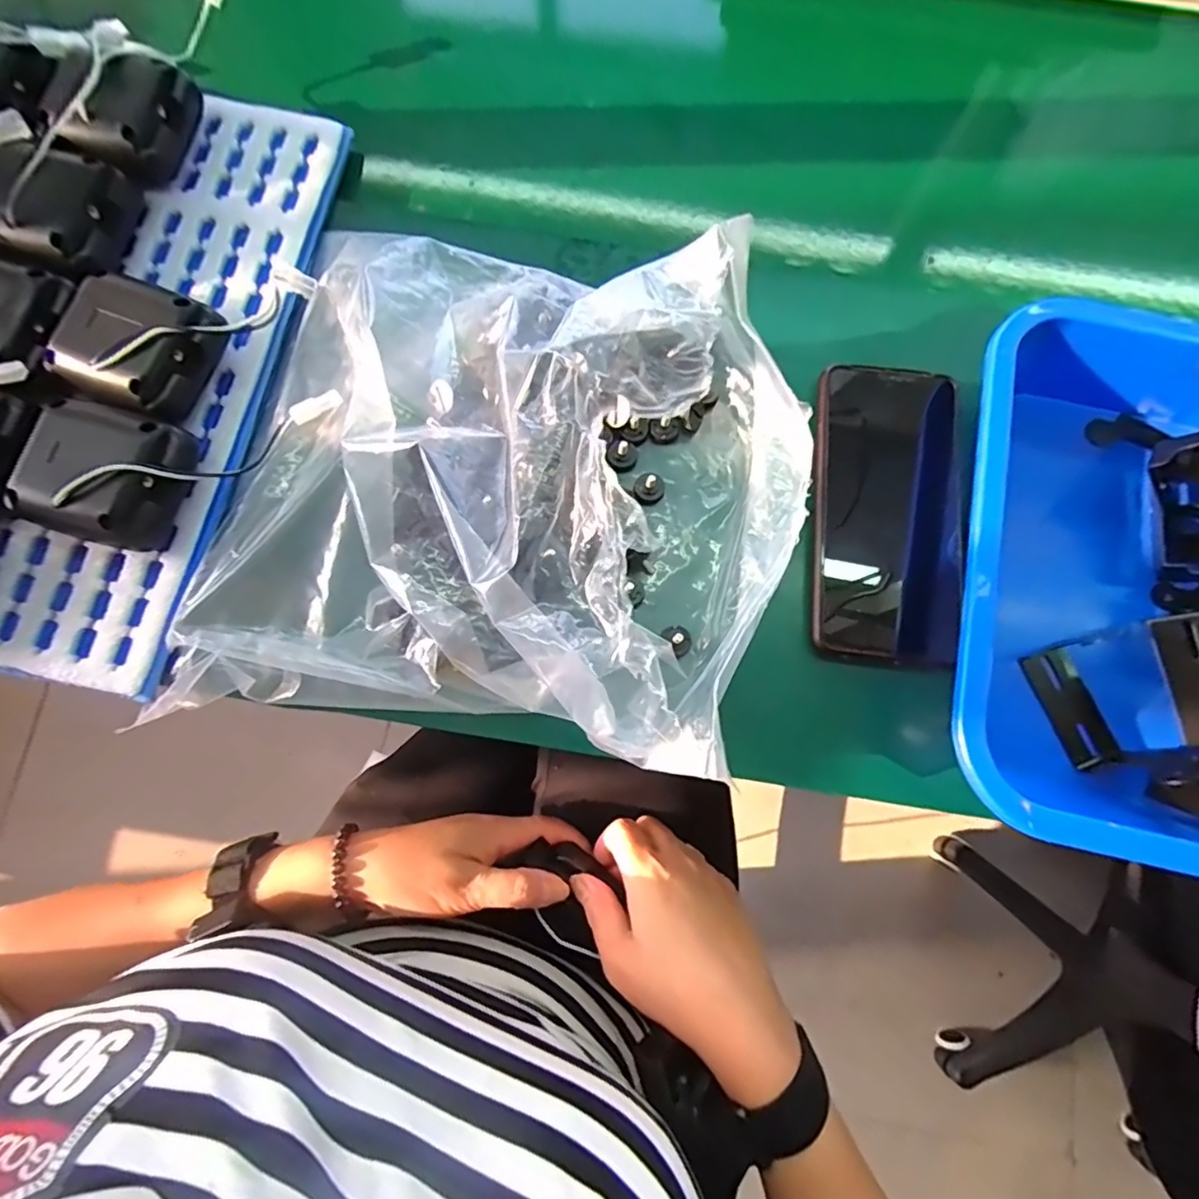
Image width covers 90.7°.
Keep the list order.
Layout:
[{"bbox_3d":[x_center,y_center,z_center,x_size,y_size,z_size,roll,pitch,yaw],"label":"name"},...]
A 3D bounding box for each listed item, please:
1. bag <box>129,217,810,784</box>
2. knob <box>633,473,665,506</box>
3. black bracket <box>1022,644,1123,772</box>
[{"bbox_3d":[-0.045,-0.062,0.273,0.288,0.101,0.263,11,80,1],"label":"bag"},{"bbox_3d":[0.027,-0.061,0.317,0.017,0.014,0.017,0,80,-1],"label":"knob"},{"bbox_3d":[0.236,0.055,0.297,0.023,0.007,0.060,-22,81,-5],"label":"black bracket"}]

